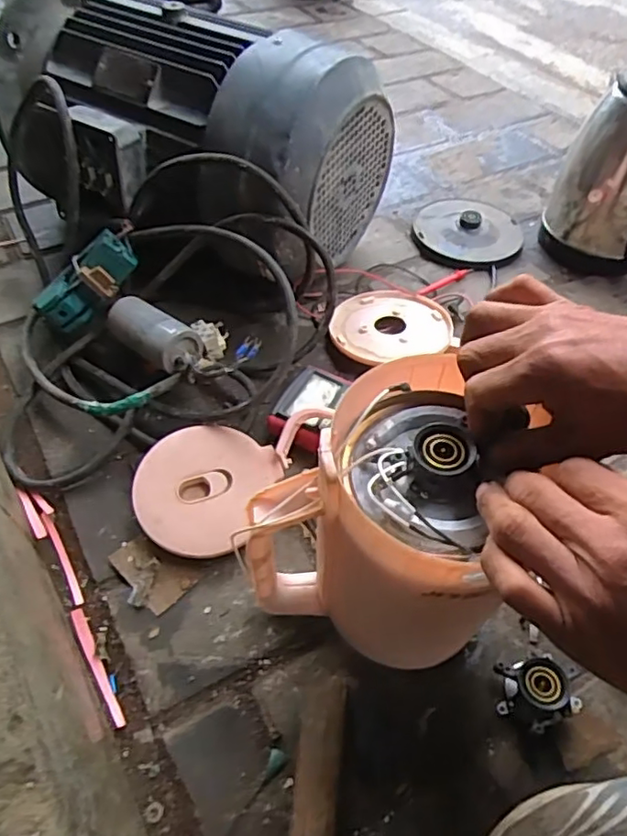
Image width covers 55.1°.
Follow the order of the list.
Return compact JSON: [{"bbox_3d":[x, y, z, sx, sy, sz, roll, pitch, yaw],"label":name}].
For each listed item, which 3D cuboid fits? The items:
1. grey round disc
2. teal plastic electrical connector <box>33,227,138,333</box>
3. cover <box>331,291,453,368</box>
[{"bbox_3d":[0.212,-0.260,0.825,0.143,0.028,0.160,10,50,7],"label":"grey round disc"},{"bbox_3d":[-0.240,-0.146,0.638,0.114,0.034,0.054,-46,60,1],"label":"teal plastic electrical connector"},{"bbox_3d":[0.088,-0.110,0.696,0.138,0.017,0.129,-10,50,-10],"label":"cover"}]

